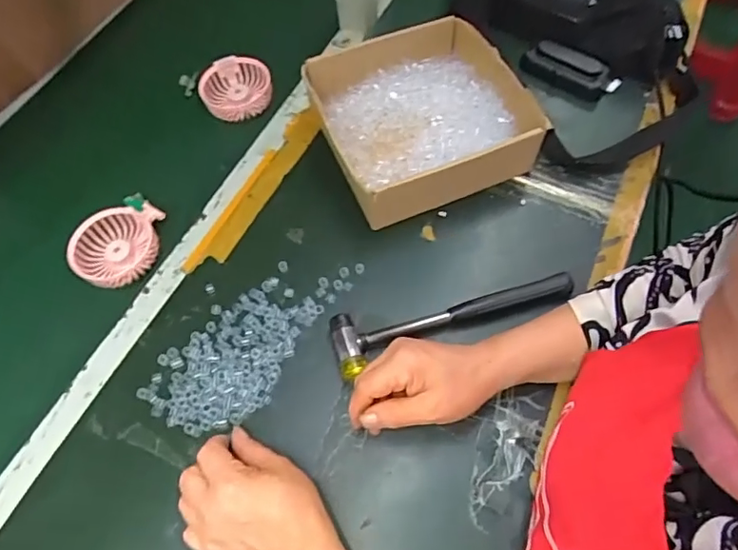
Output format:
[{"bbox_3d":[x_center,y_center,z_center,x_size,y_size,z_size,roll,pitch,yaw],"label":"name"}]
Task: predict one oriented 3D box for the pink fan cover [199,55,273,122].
[{"bbox_3d":[-0.178,-0.254,0.718,0.092,0.039,0.092,-19,60,-5],"label":"pink fan cover"}]

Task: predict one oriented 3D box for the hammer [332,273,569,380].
[{"bbox_3d":[0.083,0.035,0.528,0.240,0.022,0.056,-19,60,-5],"label":"hammer"}]

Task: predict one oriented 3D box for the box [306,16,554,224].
[{"bbox_3d":[0.061,-0.179,0.624,0.219,0.078,0.221,-22,61,-7],"label":"box"}]

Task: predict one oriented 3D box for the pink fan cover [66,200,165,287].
[{"bbox_3d":[-0.282,-0.036,0.603,0.083,0.029,0.104,20,64,16],"label":"pink fan cover"}]

